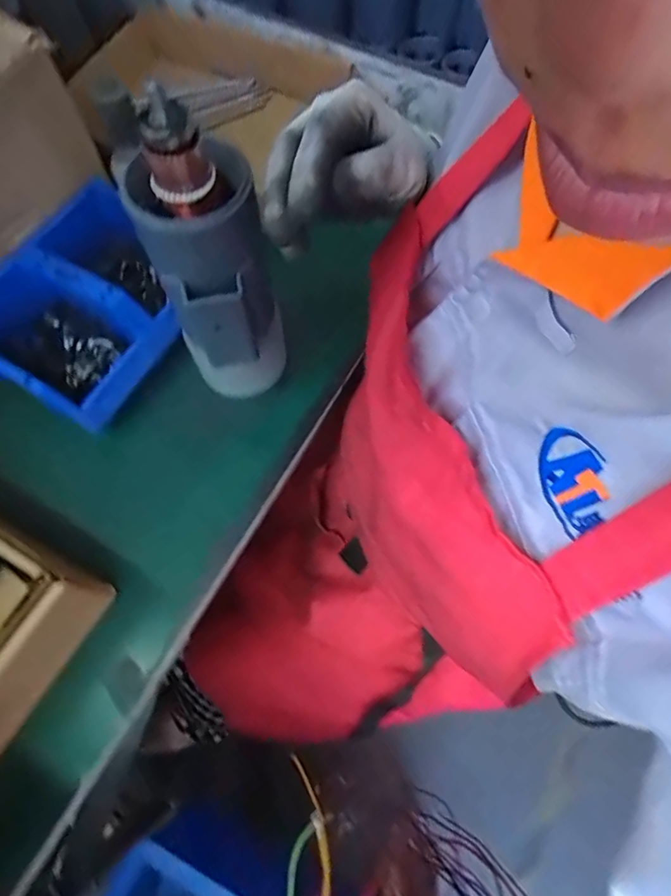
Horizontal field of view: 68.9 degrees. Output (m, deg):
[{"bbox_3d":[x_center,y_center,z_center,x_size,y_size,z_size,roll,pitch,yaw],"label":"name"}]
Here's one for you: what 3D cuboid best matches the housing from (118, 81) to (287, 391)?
[{"bbox_3d":[-0.086,-0.125,0.355,0.081,0.206,0.086,-21,66,-9],"label":"housing"}]

